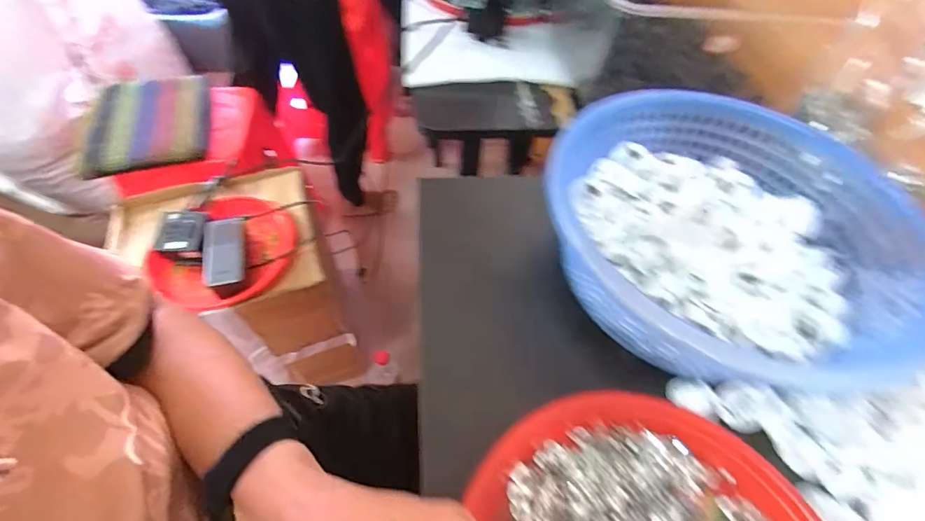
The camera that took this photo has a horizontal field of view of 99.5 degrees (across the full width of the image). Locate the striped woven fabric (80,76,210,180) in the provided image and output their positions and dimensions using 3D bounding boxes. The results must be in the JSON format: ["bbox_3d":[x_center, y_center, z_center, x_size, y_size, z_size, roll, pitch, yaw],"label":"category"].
[{"bbox_3d":[-0.679,-0.296,0.848,0.233,0.041,0.271,-8,72,-12],"label":"striped woven fabric"}]

